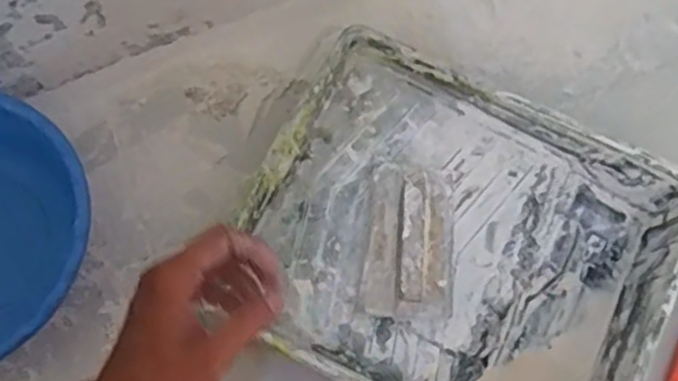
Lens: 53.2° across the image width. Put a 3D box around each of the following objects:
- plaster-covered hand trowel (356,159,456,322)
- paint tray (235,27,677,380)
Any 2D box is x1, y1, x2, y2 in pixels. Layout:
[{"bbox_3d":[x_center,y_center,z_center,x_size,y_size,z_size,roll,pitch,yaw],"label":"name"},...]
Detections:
[{"bbox_3d":[0.058,0.039,0.563,0.076,0.041,0.133,3,74,1],"label":"plaster-covered hand trowel"},{"bbox_3d":[0.096,0.052,0.578,0.332,0.072,0.275,26,75,7],"label":"paint tray"}]

